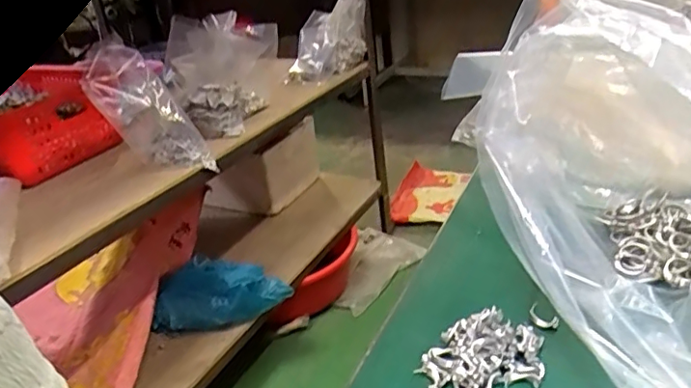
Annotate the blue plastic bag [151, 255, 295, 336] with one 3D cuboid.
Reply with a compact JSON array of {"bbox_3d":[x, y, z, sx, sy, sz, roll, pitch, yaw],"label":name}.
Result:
[{"bbox_3d":[-0.263,0.213,1.166,0.282,0.124,0.105,-2,27,9],"label":"blue plastic bag"}]

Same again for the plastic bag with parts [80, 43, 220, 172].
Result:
[{"bbox_3d":[-0.356,-0.142,1.011,0.107,0.290,0.094,-44,-1,40],"label":"plastic bag with parts"}]

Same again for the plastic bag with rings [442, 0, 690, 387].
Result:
[{"bbox_3d":[0.212,-0.002,0.300,0.216,0.184,0.211,-19,29,-24],"label":"plastic bag with rings"}]

